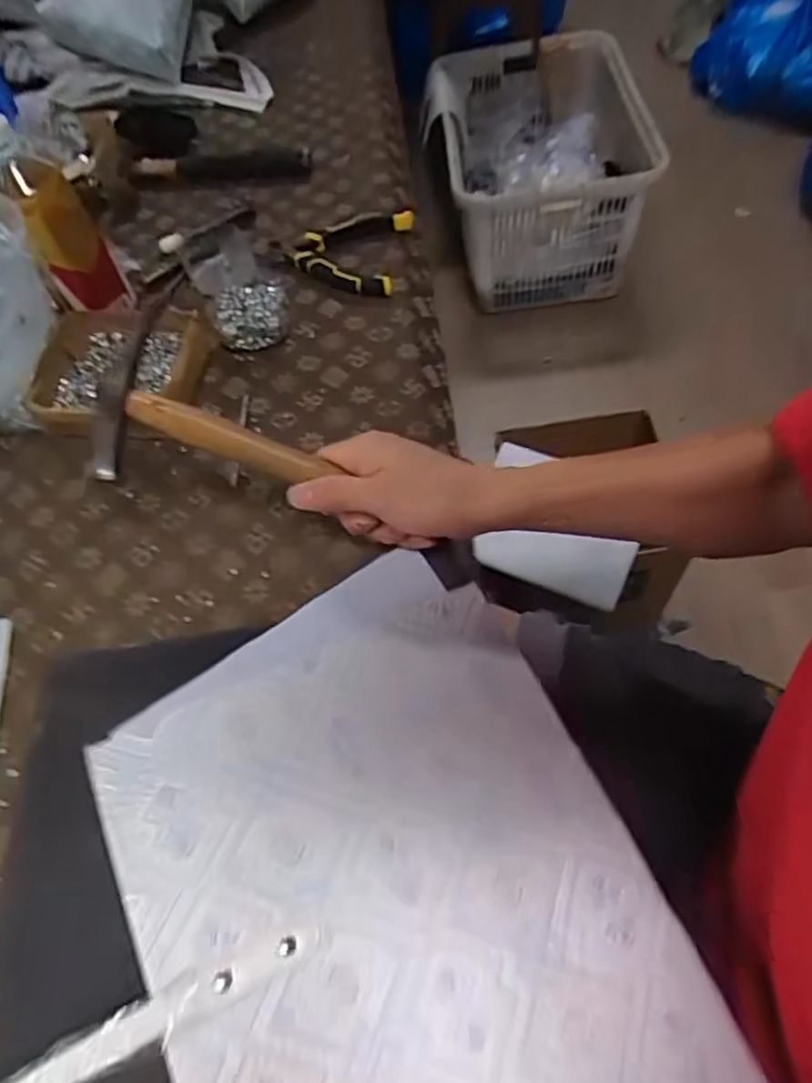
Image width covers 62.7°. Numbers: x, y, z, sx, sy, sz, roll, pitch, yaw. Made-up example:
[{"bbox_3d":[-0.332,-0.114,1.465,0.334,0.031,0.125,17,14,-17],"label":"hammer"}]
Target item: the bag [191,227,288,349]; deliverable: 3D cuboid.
[{"bbox_3d":[-0.168,-0.257,0.661,0.070,0.024,0.164,-25,60,-8],"label":"bag"}]

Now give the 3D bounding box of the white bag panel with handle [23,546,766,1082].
[{"bbox_3d":[-0.064,0.263,0.334,0.451,0.063,0.457,-16,63,-21],"label":"white bag panel with handle"}]

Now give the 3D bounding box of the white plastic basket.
[{"bbox_3d":[0.339,-0.953,1.689,0.518,0.352,0.643,-7,59,3],"label":"white plastic basket"}]

